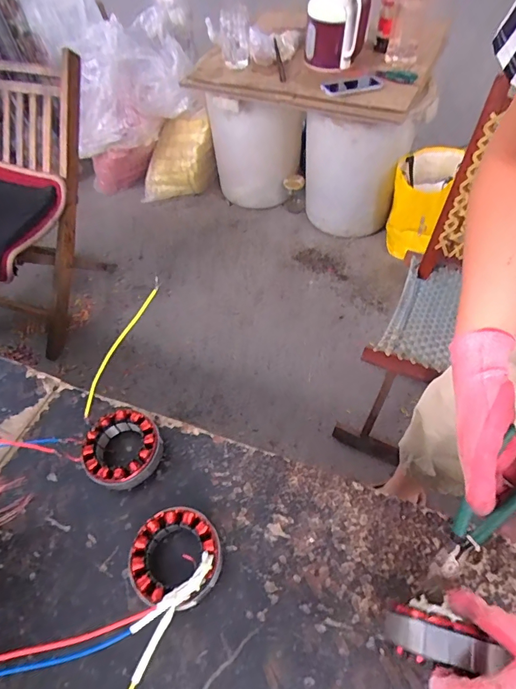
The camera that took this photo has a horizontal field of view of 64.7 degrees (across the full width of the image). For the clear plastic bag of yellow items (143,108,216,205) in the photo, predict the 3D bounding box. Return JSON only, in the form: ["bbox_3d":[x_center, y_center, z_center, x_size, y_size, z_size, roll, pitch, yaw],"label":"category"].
[{"bbox_3d":[-0.336,-0.737,1.668,0.321,0.313,0.126,-15,55,-6],"label":"clear plastic bag of yellow items"}]

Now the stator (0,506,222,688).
[{"bbox_3d":[-0.101,0.264,0.340,0.168,0.100,0.230,37,64,26],"label":"stator"}]

